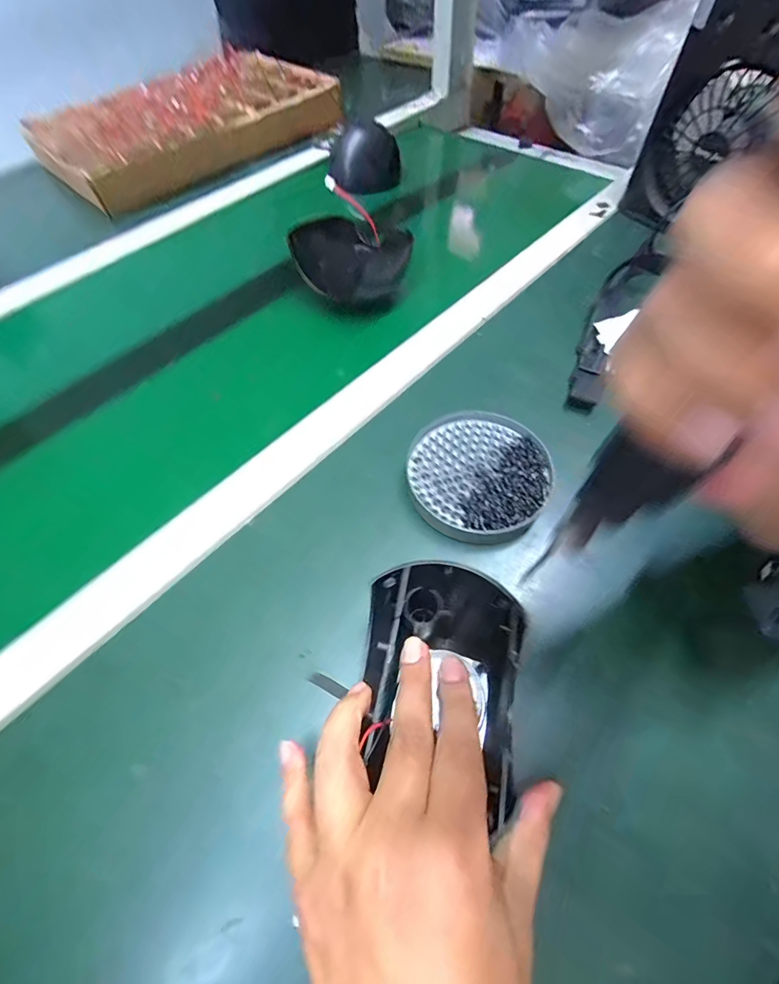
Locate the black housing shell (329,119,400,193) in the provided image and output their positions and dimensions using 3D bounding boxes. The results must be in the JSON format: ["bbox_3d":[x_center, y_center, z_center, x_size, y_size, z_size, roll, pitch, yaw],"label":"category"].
[{"bbox_3d":[-0.036,-0.516,0.651,0.101,0.087,0.058,0,60,3],"label":"black housing shell"}]

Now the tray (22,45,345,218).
[{"bbox_3d":[-0.323,-0.623,0.700,0.447,0.046,0.304,-37,65,-18],"label":"tray"}]

